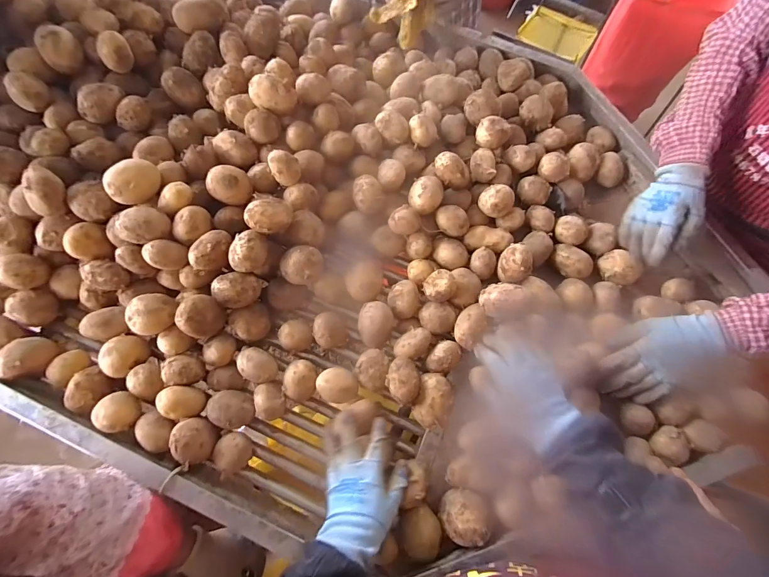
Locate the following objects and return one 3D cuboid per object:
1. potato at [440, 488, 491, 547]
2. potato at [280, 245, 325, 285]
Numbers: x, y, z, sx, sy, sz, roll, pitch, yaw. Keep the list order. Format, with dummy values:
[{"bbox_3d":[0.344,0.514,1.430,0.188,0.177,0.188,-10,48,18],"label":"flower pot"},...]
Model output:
[{"bbox_3d":[0.111,0.309,0.488,0.064,0.042,0.063,0,69,0],"label":"potato"},{"bbox_3d":[-0.128,-0.033,0.564,0.064,0.055,0.050,-6,69,-2],"label":"potato"}]

